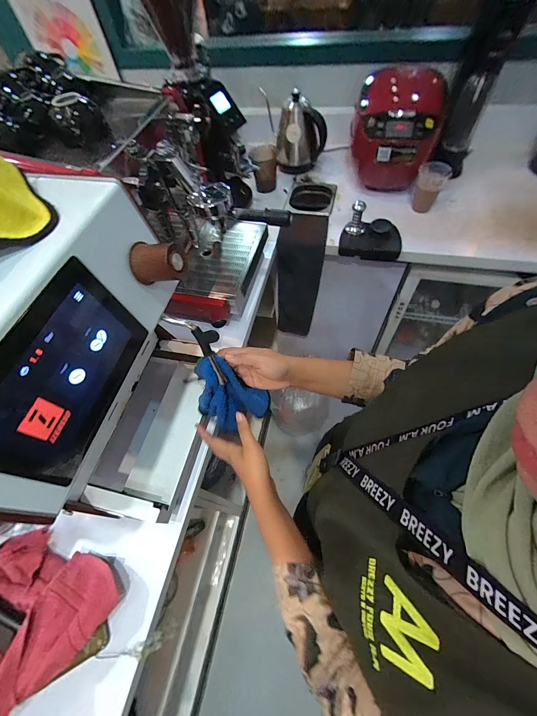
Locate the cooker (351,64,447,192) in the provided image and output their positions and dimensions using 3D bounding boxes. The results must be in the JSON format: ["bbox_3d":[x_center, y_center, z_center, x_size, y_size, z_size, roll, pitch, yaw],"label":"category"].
[{"bbox_3d":[0.388,-0.700,0.903,0.247,0.209,0.345,10,61,10],"label":"cooker"}]

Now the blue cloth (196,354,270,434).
[{"bbox_3d":[-0.067,0.074,0.530,0.119,0.187,0.065,3,60,6],"label":"blue cloth"}]

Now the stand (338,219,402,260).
[{"bbox_3d":[0.303,-0.352,0.871,0.173,0.072,0.099,8,60,9],"label":"stand"}]

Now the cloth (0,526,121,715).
[{"bbox_3d":[-0.384,0.374,0.437,0.232,0.112,0.225,36,68,22],"label":"cloth"}]

